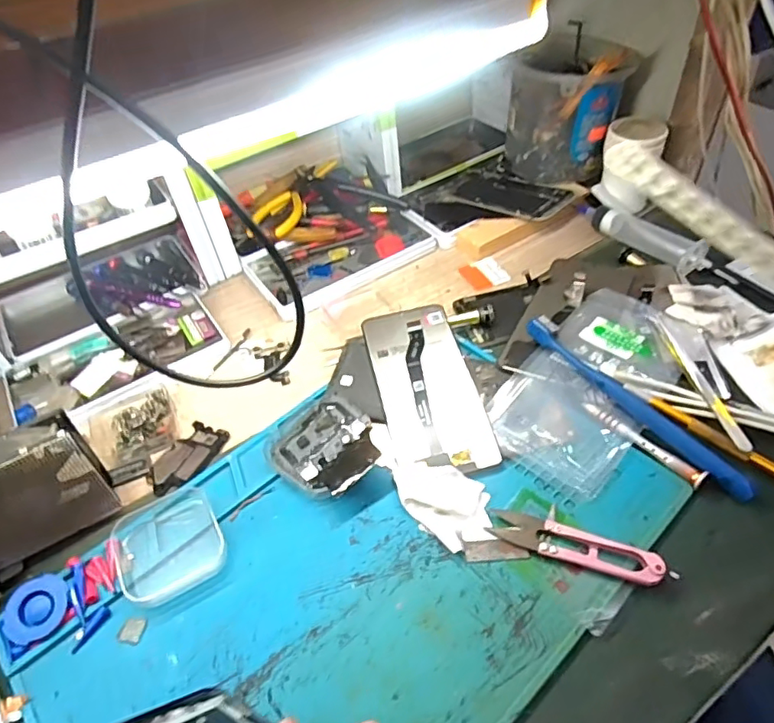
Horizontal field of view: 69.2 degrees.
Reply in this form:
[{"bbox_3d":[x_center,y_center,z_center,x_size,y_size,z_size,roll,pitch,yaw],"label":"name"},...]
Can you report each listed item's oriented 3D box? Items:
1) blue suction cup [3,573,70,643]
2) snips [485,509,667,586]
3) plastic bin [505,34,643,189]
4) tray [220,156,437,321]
[{"bbox_3d":[-0.212,0.149,0.339,0.036,0.009,0.036,-3,47,3],"label":"blue suction cup"},{"bbox_3d":[0.114,0.111,0.342,0.099,0.013,0.023,14,50,18],"label":"snips"},{"bbox_3d":[0.196,-0.267,0.600,0.099,0.115,0.112,25,54,27],"label":"plastic bin"},{"bbox_3d":[-0.070,-0.144,0.590,0.179,0.047,0.190,-29,51,-20],"label":"tray"}]

